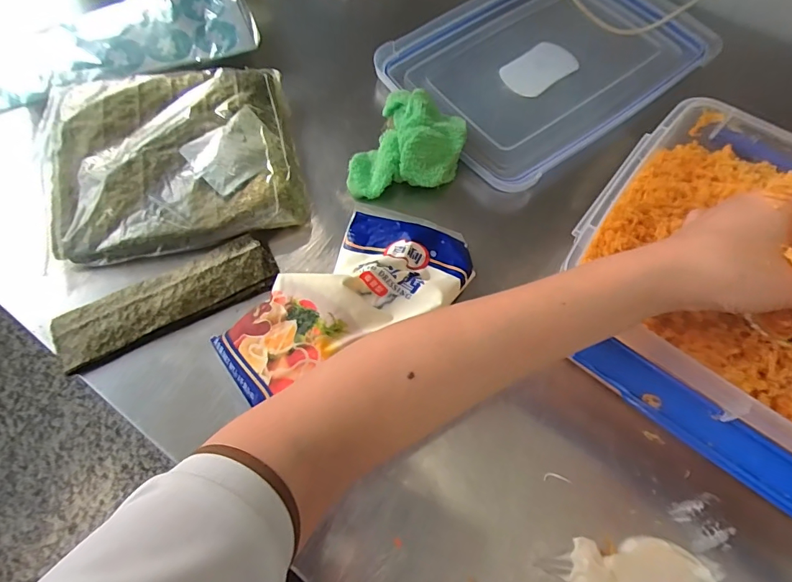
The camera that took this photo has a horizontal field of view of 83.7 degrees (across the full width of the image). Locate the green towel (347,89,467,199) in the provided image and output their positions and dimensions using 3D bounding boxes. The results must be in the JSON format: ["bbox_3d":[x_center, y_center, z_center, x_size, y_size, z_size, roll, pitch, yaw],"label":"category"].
[{"bbox_3d":[0.014,-0.144,0.448,0.100,0.044,0.127,26,68,11],"label":"green towel"}]

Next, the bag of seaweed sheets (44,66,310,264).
[{"bbox_3d":[-0.221,-0.136,0.443,0.235,0.034,0.210,-13,67,-6],"label":"bag of seaweed sheets"}]

